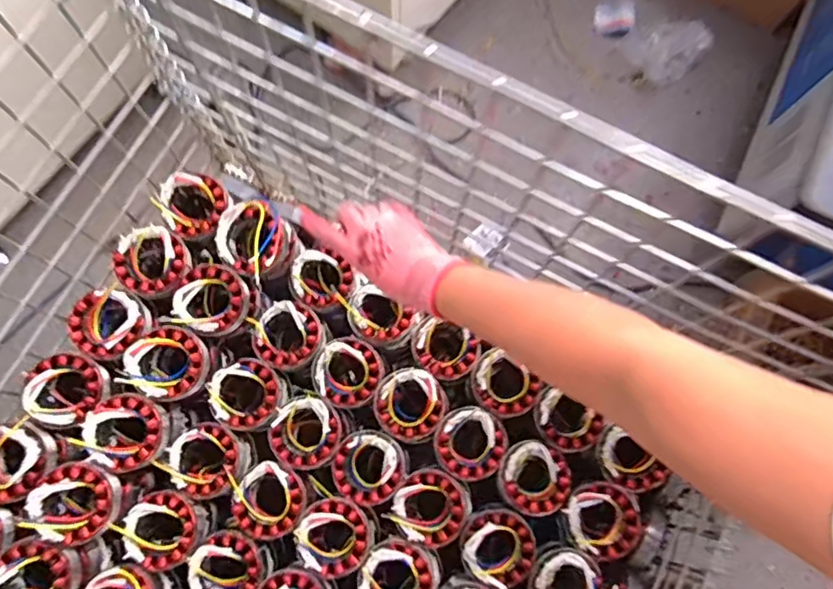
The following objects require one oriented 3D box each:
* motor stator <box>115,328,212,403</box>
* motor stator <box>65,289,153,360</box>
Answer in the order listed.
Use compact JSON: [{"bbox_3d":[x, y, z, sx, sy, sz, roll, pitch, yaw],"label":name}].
[{"bbox_3d":[-0.296,0.084,0.694,0.081,0.052,0.084,1,74,-2],"label":"motor stator"},{"bbox_3d":[-0.374,0.037,0.712,0.085,0.056,0.082,1,74,-2],"label":"motor stator"}]

